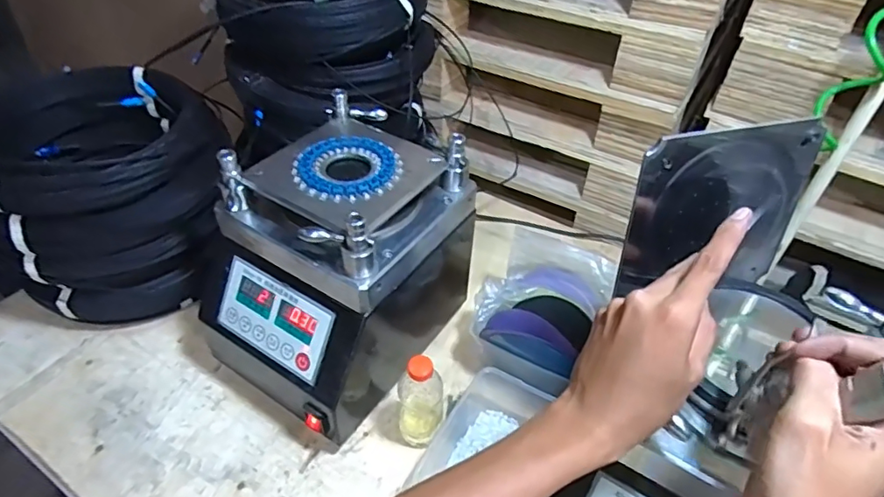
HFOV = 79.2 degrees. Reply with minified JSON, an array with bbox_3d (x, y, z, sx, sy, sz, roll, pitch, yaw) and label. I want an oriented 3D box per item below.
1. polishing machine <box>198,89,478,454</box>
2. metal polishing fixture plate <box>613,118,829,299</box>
[{"bbox_3d":[-0.119,0.015,0.664,0.221,0.280,0.306,24,48,22],"label":"polishing machine"},{"bbox_3d":[0.236,-0.028,0.460,0.171,0.155,0.010,-7,31,-13],"label":"metal polishing fixture plate"}]

